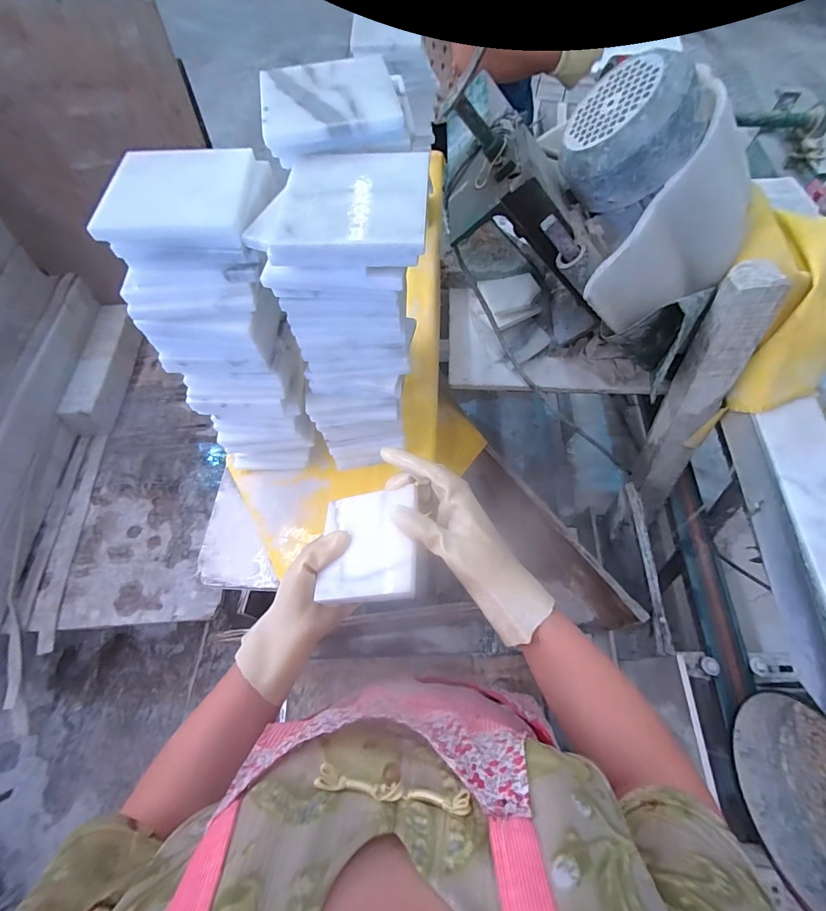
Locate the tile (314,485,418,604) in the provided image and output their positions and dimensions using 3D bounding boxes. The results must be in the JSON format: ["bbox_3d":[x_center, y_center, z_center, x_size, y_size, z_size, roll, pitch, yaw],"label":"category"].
[{"bbox_3d":[-0.043,0.083,0.385,0.097,0.010,0.102,-12,60,21],"label":"tile"}]

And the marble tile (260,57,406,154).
[{"bbox_3d":[-0.064,-0.271,0.313,0.099,0.015,0.105,-11,63,-6],"label":"marble tile"}]

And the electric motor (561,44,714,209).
[{"bbox_3d":[0.274,-0.380,0.501,0.144,0.118,0.133,4,77,49],"label":"electric motor"}]

